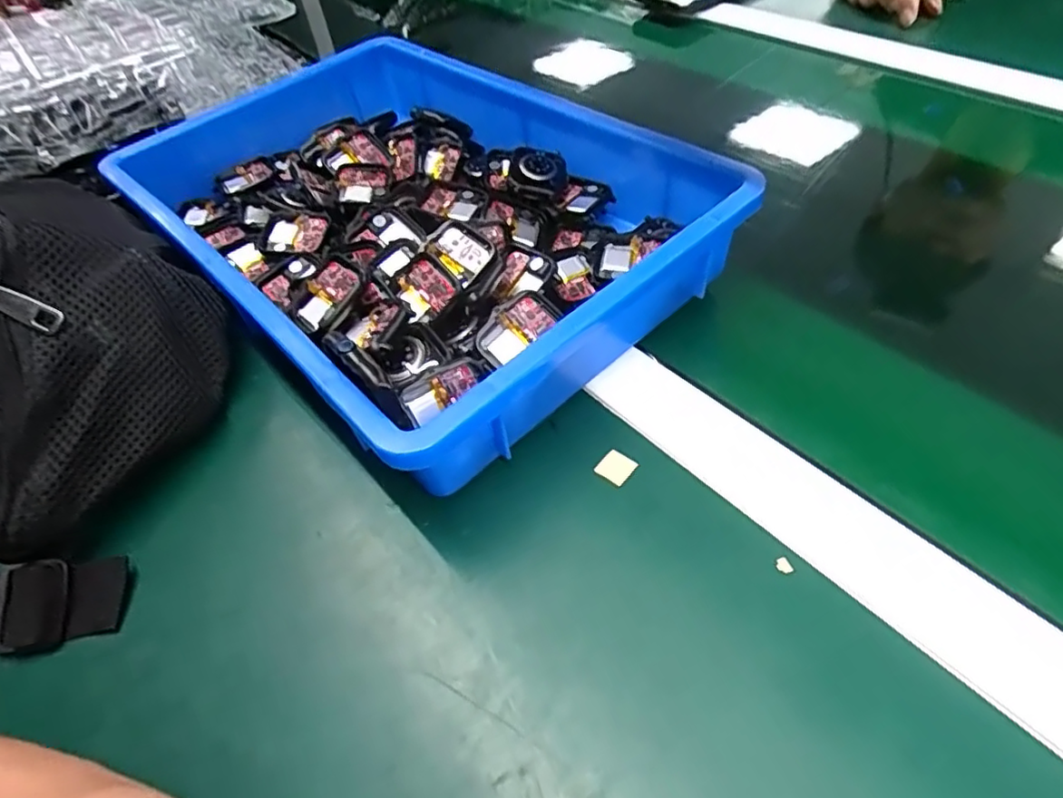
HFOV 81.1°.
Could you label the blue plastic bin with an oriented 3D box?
[{"bbox_3d":[-0.080,-0.120,0.403,0.250,0.073,0.365,-38,56,-23],"label":"blue plastic bin"}]

